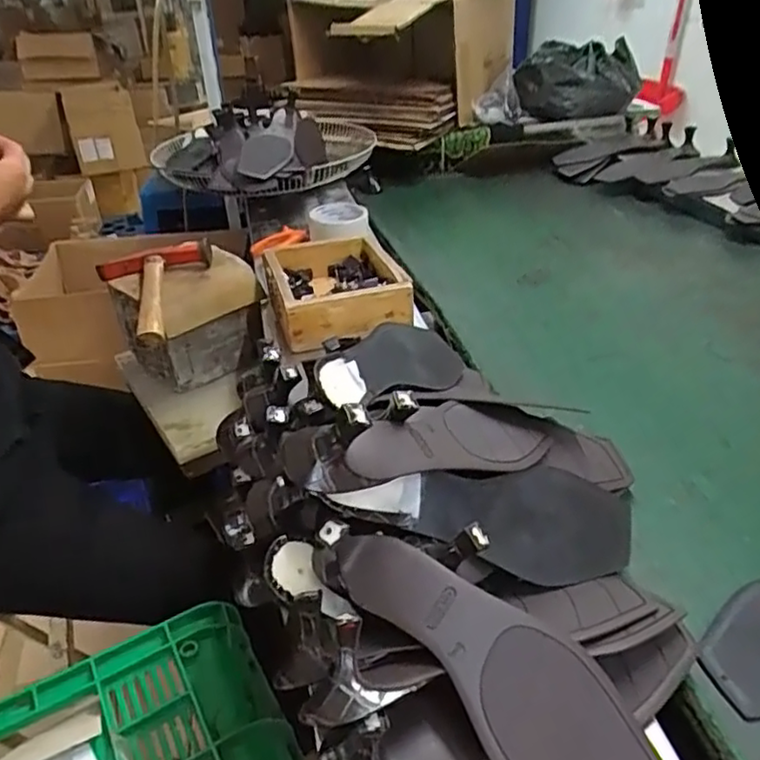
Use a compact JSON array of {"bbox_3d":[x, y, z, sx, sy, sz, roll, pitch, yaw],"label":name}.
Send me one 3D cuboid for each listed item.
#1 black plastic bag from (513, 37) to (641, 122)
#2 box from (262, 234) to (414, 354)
[{"bbox_3d":[0.492,-0.757,1.632,0.296,0.138,0.216,3,34,11],"label":"black plastic bag"},{"bbox_3d":[-0.060,-0.121,0.813,0.163,0.057,0.203,-8,33,-10],"label":"box"}]

